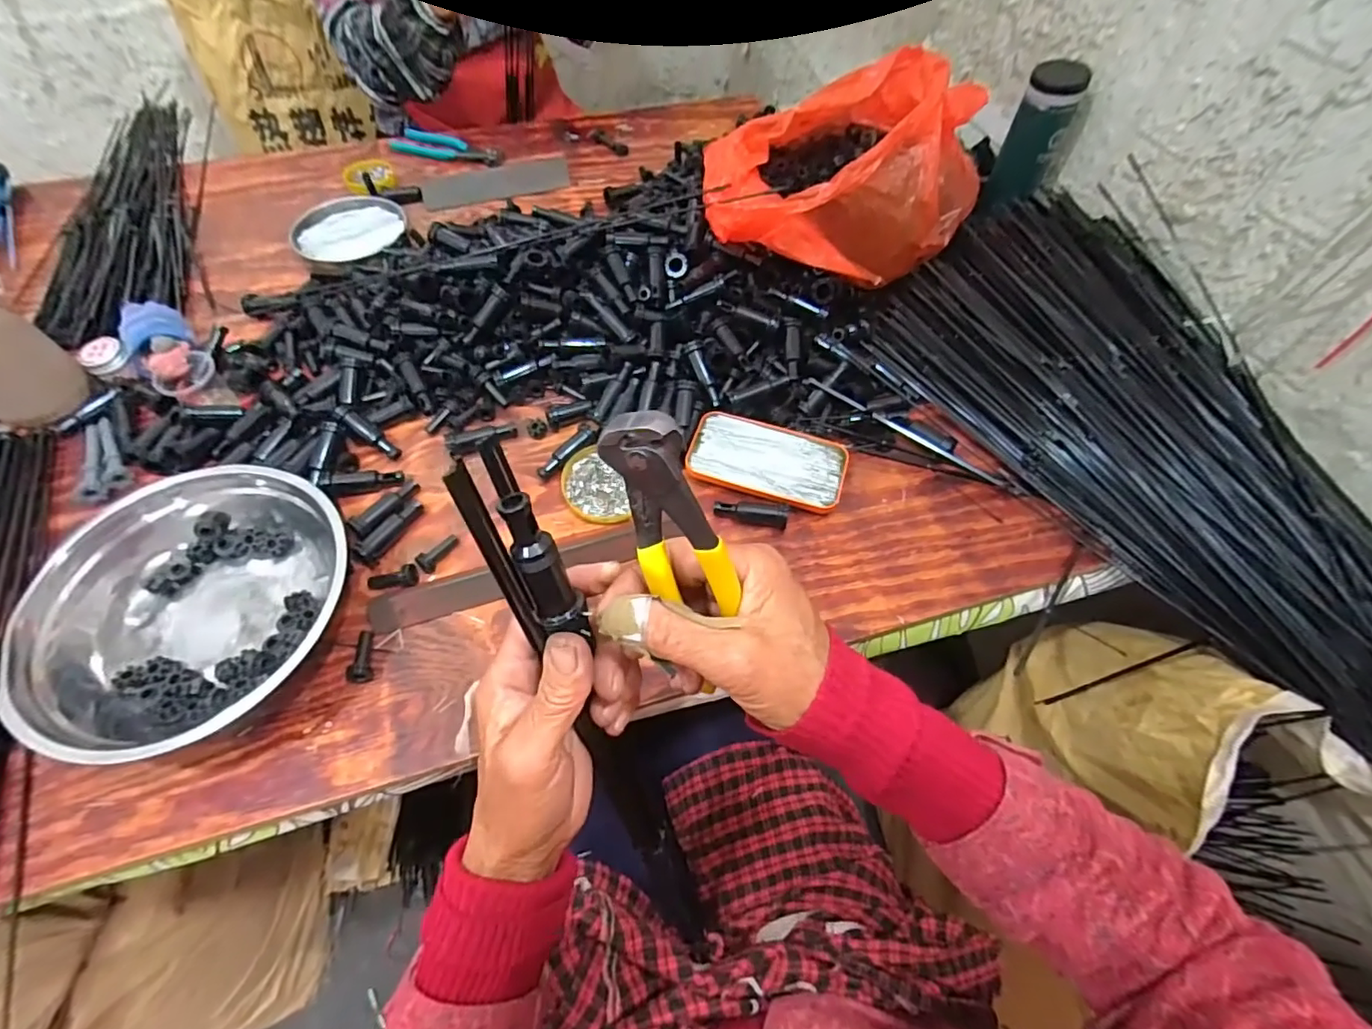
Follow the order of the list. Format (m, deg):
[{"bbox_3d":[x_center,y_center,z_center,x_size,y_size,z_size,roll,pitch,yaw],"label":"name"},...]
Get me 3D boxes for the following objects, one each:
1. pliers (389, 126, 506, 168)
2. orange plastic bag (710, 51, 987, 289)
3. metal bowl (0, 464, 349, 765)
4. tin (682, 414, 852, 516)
[{"bbox_3d":[-0.341,-0.532,0.842,0.164,0.009,0.060,12,58,6],"label":"pliers"},{"bbox_3d":[0.163,-0.381,0.632,0.285,0.134,0.243,-4,58,-5],"label":"orange plastic bag"},{"bbox_3d":[-0.362,0.068,0.436,0.212,0.072,0.202,1,58,-1],"label":"metal bowl"},{"bbox_3d":[0.076,-0.049,0.551,0.143,0.022,0.075,15,59,7],"label":"tin"}]

